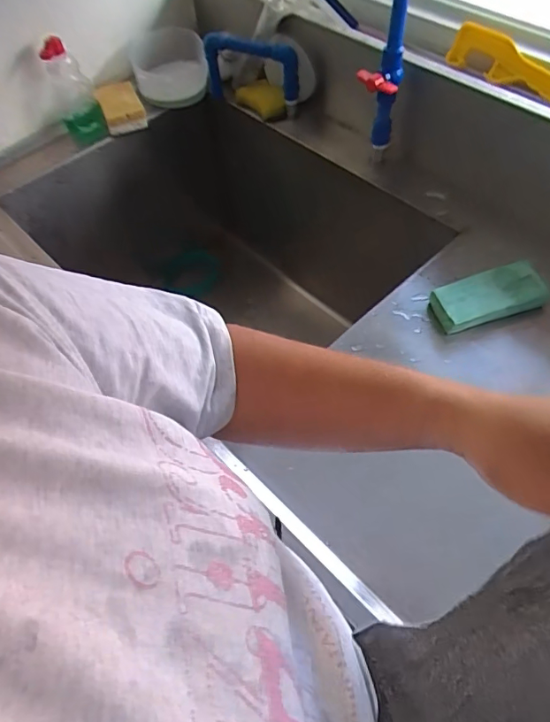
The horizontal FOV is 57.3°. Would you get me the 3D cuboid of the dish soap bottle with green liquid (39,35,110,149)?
[{"bbox_3d":[-0.340,-0.455,0.854,0.065,0.162,0.048,-19,58,-9],"label":"dish soap bottle with green liquid"}]

